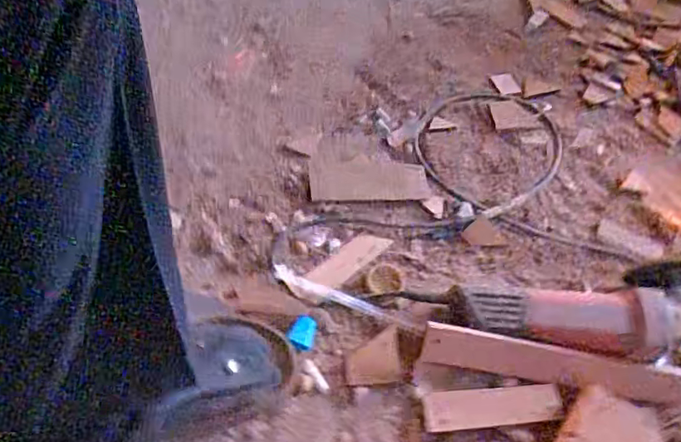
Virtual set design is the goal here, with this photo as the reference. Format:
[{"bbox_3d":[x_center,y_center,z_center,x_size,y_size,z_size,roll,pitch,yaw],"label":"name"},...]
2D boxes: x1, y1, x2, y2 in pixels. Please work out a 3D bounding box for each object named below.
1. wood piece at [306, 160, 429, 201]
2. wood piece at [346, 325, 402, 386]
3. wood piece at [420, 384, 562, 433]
[{"bbox_3d":[0.037,-0.051,0.707,0.151,0.014,0.069,-3,57,-7],"label":"wood piece"},{"bbox_3d":[0.032,0.140,0.561,0.055,0.009,0.052,-3,57,-7],"label":"wood piece"},{"bbox_3d":[0.149,0.184,0.541,0.136,0.013,0.035,-1,56,-6],"label":"wood piece"}]

